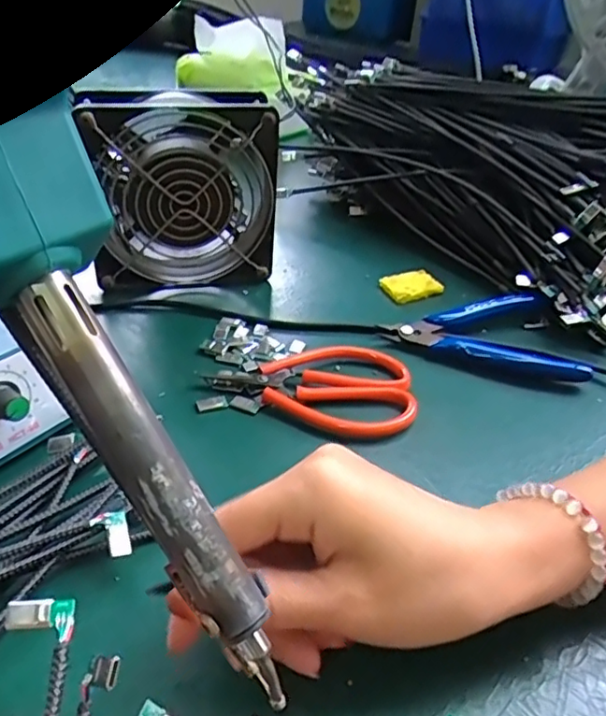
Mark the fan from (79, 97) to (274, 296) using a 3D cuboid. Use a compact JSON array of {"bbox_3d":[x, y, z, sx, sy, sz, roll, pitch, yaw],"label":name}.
[{"bbox_3d":[-0.078,-0.104,0.397,0.112,0.121,0.040,-6,39,-15],"label":"fan"}]

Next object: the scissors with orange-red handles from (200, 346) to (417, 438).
[{"bbox_3d":[0.004,0.015,0.337,0.111,0.011,0.066,3,44,-1],"label":"scissors with orange-red handles"}]

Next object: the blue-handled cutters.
[{"bbox_3d":[0.113,-0.019,0.383,0.118,0.018,0.074,10,37,5],"label":"blue-handled cutters"}]

